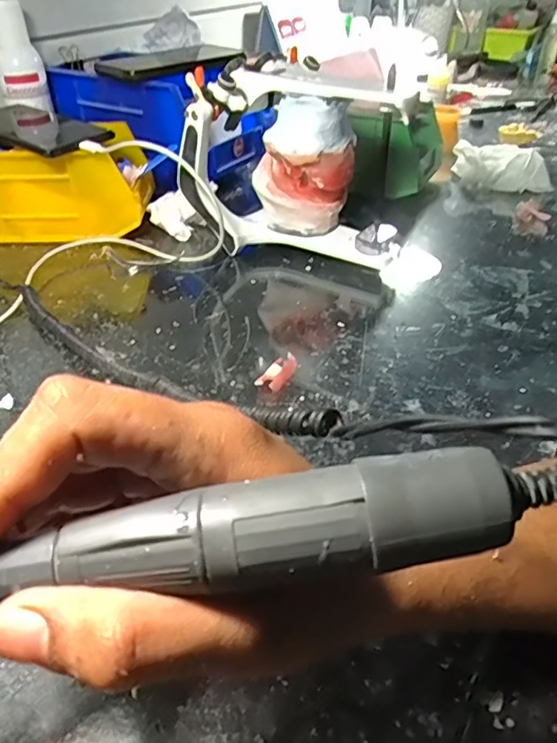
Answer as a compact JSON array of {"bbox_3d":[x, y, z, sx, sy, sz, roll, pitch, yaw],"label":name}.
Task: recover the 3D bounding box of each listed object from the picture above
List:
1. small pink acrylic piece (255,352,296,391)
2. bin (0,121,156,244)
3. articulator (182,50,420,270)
[{"bbox_3d":[0.001,0.002,0.379,0.013,0.013,0.040,21,43,26],"label":"small pink acrylic piece"},{"bbox_3d":[-0.218,-0.187,0.564,0.166,0.088,0.098,0,38,1],"label":"bin"},{"bbox_3d":[0.013,-0.178,0.496,0.183,0.153,0.102,6,38,8],"label":"articulator"}]

